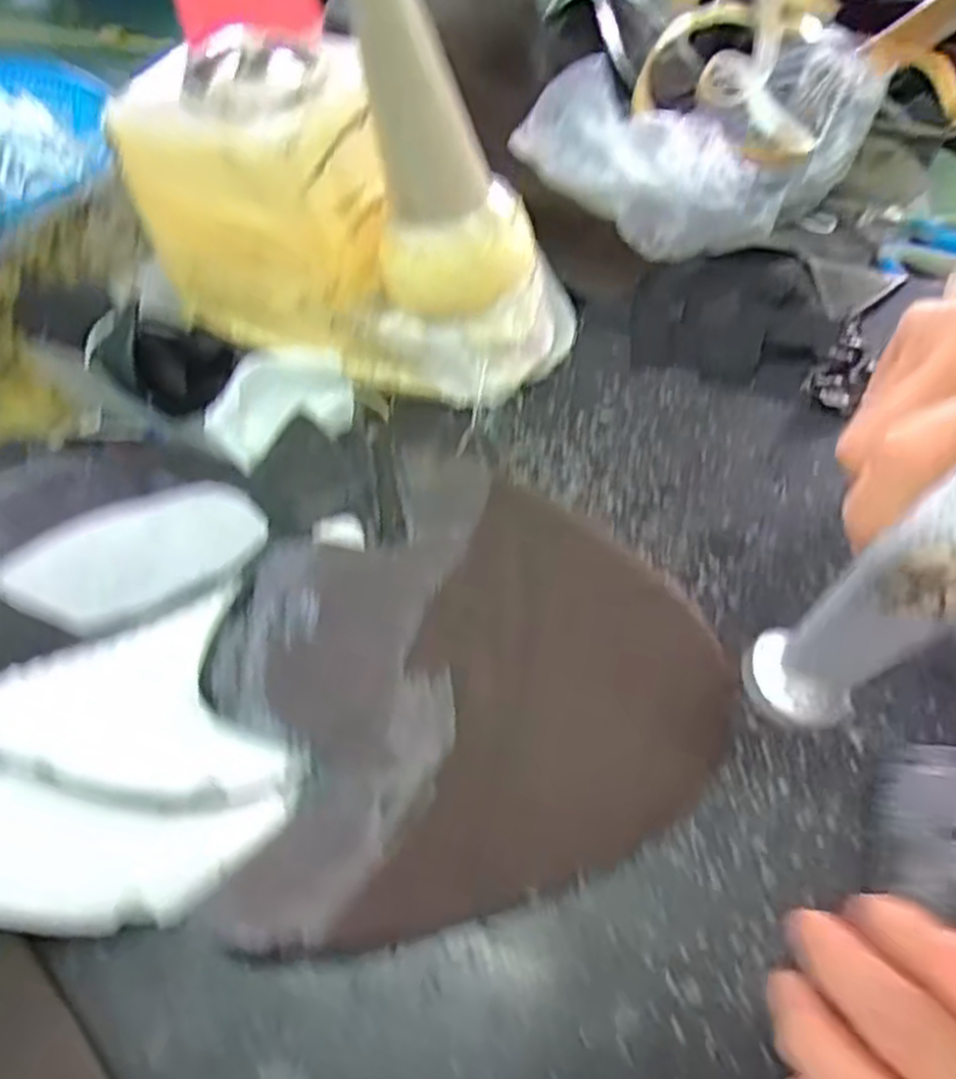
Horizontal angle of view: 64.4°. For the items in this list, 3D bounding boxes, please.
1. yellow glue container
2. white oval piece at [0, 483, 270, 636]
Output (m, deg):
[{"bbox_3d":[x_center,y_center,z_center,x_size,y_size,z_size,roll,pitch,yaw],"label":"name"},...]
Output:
[{"bbox_3d":[-0.058,-0.168,0.361,0.203,0.153,0.100,24,58,18],"label":"yellow glue container"},{"bbox_3d":[-0.135,0.004,0.307,0.097,0.004,0.053,-29,60,-35],"label":"white oval piece"}]

